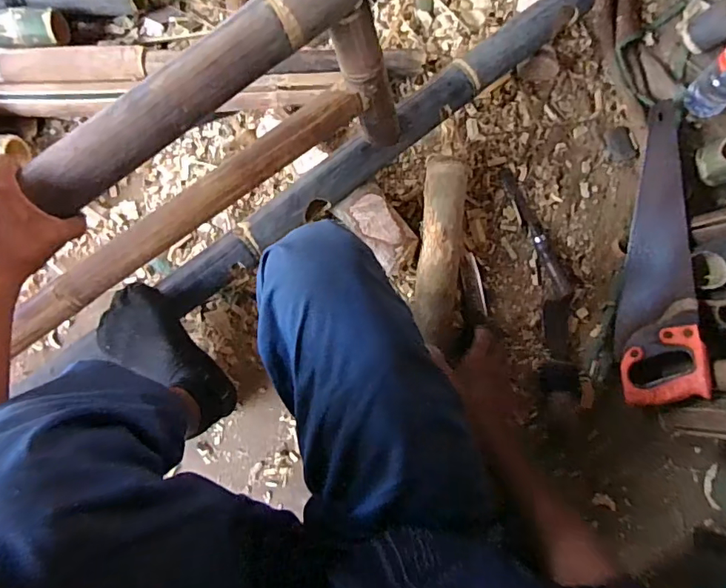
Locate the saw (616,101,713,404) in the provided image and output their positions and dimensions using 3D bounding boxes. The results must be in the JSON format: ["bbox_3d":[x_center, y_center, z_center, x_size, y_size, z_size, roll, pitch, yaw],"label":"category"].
[{"bbox_3d":[0.471,-0.085,0.804,0.039,0.113,0.511,19,68,-40],"label":"saw"}]

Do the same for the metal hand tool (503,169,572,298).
[{"bbox_3d":[0.290,-0.106,0.826,0.028,0.015,0.236,-20,78,-6],"label":"metal hand tool"}]

